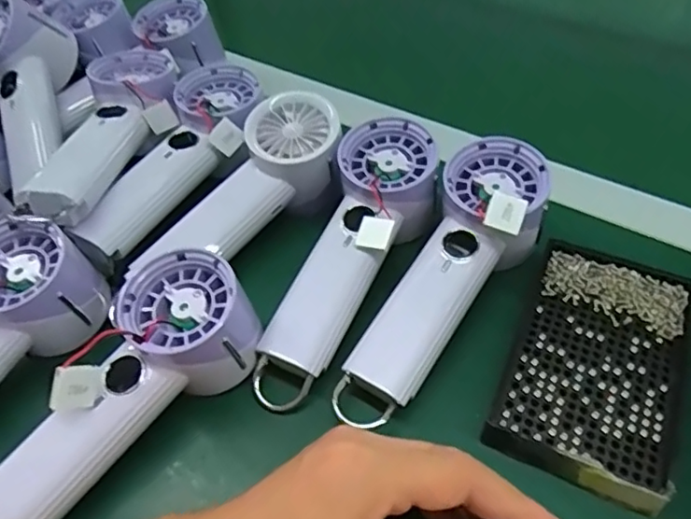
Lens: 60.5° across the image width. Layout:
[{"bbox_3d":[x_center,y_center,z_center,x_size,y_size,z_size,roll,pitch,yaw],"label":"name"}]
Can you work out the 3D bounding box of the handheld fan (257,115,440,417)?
[{"bbox_3d":[0.003,0.000,0.366,0.060,0.041,0.194,20,68,19],"label":"handheld fan"}]

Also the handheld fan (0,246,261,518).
[{"bbox_3d":[-0.130,0.072,0.300,0.188,0.051,0.064,-38,58,-24],"label":"handheld fan"}]

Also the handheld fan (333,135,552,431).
[{"bbox_3d":[0.059,0.011,0.348,0.062,0.058,0.196,27,70,23],"label":"handheld fan"}]

